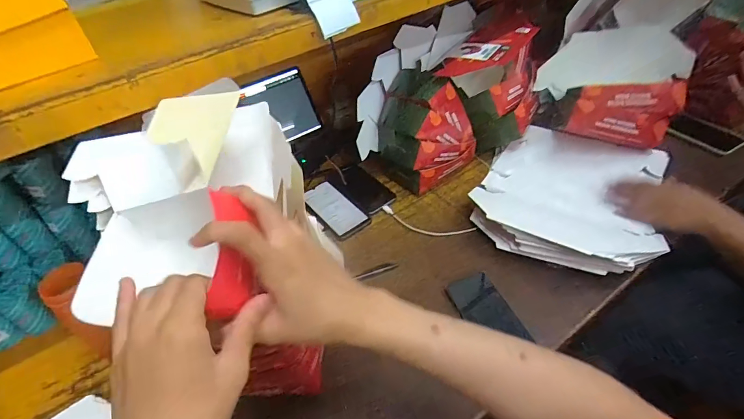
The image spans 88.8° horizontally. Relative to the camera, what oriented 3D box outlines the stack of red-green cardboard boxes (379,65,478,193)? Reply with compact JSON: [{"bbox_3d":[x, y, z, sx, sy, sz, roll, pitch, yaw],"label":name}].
[{"bbox_3d":[0.106,-0.163,0.783,0.151,0.211,0.152,31,56,34],"label":"stack of red-green cardboard boxes"}]

